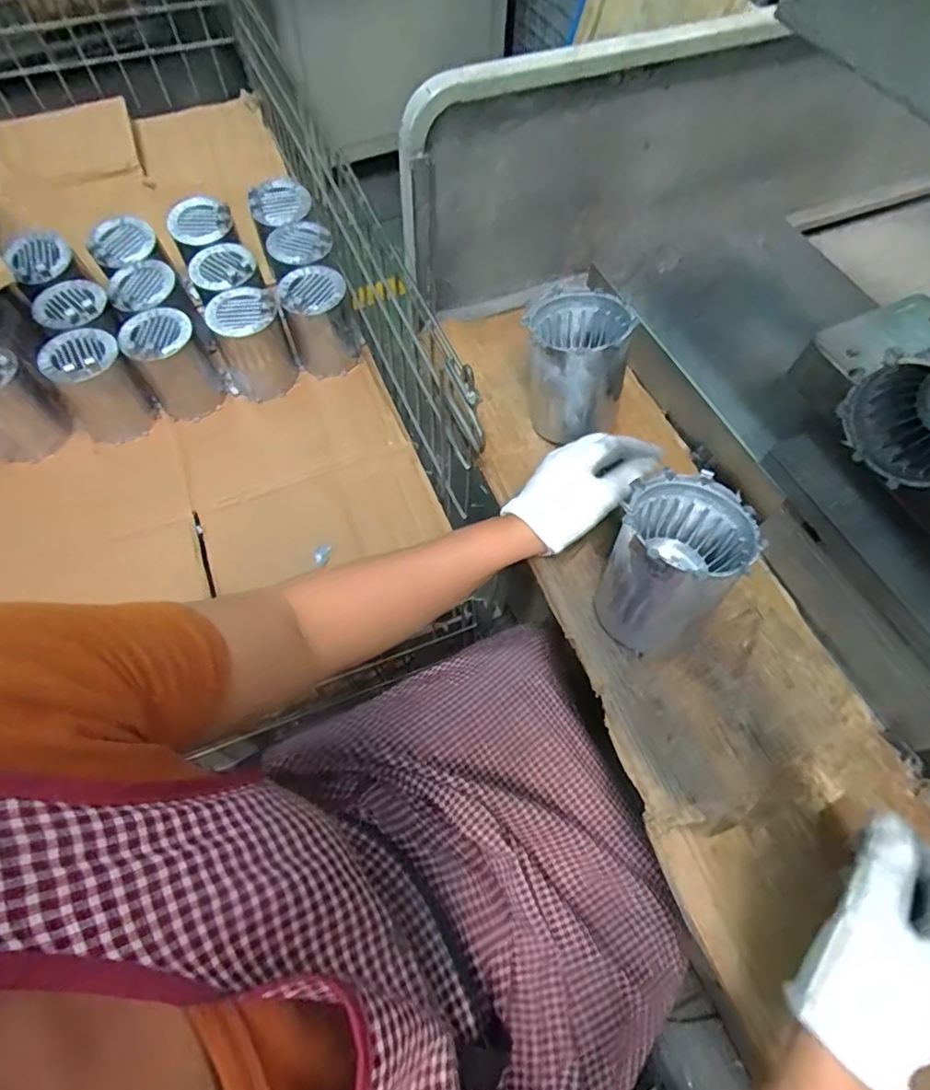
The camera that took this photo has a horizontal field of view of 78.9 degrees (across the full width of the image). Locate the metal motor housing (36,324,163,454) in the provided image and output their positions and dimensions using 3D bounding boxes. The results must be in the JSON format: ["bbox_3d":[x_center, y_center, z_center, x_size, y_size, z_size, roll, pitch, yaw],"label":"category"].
[{"bbox_3d":[-0.468,-0.202,0.725,0.095,0.118,0.085,-32,68,-16],"label":"metal motor housing"}]

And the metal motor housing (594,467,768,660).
[{"bbox_3d":[0.159,0.011,0.441,0.084,0.111,0.111,32,67,14],"label":"metal motor housing"}]

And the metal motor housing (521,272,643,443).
[{"bbox_3d":[0.106,-0.173,0.545,0.090,0.114,0.095,0,63,-1],"label":"metal motor housing"}]

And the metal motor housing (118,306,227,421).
[{"bbox_3d":[-0.385,-0.238,0.750,0.085,0.116,0.087,-29,67,-15],"label":"metal motor housing"}]

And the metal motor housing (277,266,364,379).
[{"bbox_3d":[-0.199,-0.310,0.786,0.090,0.120,0.088,-17,65,-9],"label":"metal motor housing"}]

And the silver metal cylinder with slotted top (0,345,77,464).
[{"bbox_3d":[-0.572,-0.170,0.713,0.114,0.123,0.097,37,68,16],"label":"silver metal cylinder with slotted top"}]

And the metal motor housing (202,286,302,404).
[{"bbox_3d":[-0.289,-0.273,0.764,0.090,0.115,0.090,-26,67,-13],"label":"metal motor housing"}]

